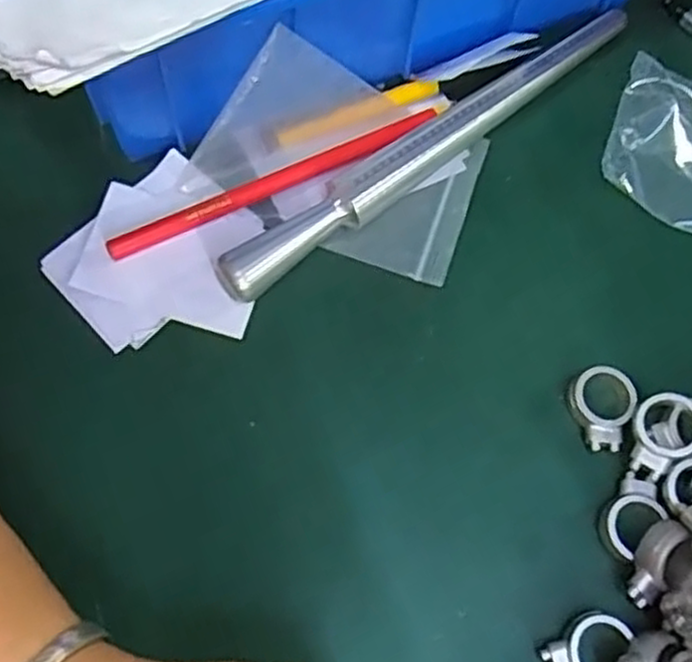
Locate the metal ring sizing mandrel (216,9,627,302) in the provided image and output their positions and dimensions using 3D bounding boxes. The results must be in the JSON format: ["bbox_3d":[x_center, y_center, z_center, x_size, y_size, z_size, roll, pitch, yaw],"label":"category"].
[{"bbox_3d":[0.043,-0.086,0.326,0.230,0.015,0.018,-35,74,-16],"label":"metal ring sizing mandrel"}]

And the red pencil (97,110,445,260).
[{"bbox_3d":[-0.029,-0.067,0.321,0.154,0.009,0.011,-24,72,-12],"label":"red pencil"}]

